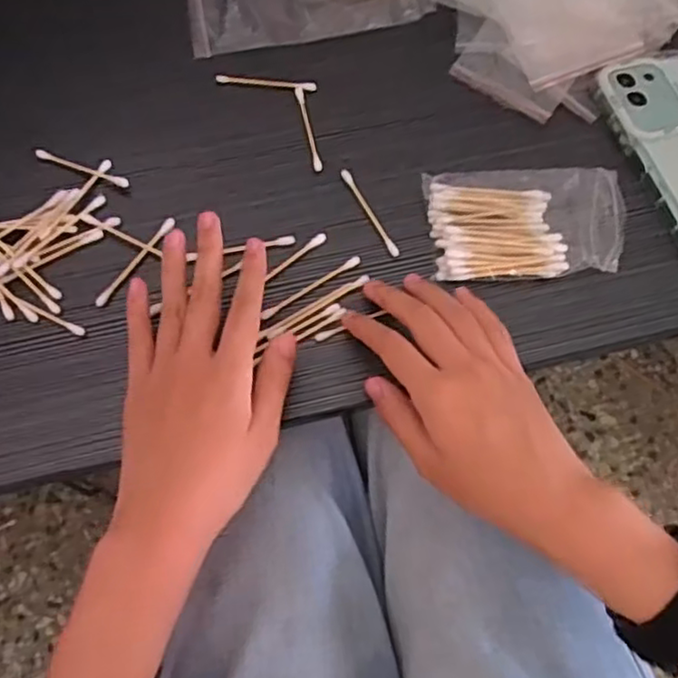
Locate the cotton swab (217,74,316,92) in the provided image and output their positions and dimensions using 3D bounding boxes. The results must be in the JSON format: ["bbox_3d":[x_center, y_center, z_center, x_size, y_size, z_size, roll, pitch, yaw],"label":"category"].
[{"bbox_3d":[-0.050,-0.175,0.454,0.068,0.004,0.007,9,66,3],"label":"cotton swab"}]

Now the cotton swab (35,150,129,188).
[{"bbox_3d":[-0.165,-0.109,0.426,0.066,0.006,0.006,21,68,8],"label":"cotton swab"}]

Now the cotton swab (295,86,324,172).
[{"bbox_3d":[-0.020,-0.139,0.441,0.006,0.004,0.067,-11,67,-6],"label":"cotton swab"}]

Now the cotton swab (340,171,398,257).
[{"bbox_3d":[0.019,-0.080,0.417,0.006,0.004,0.070,-25,69,-11],"label":"cotton swab"}]

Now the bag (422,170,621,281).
[{"bbox_3d":[0.111,-0.071,0.405,0.109,0.024,0.071,-1,66,-1],"label":"bag"}]

